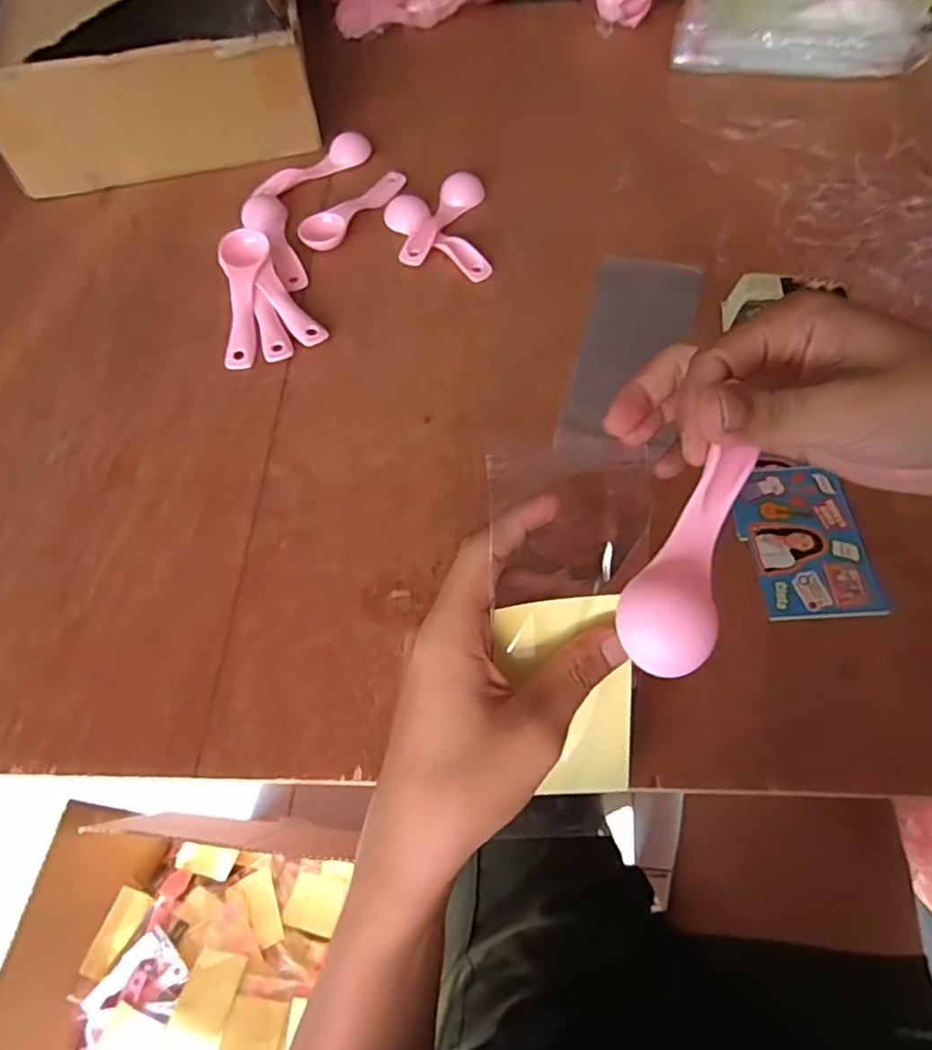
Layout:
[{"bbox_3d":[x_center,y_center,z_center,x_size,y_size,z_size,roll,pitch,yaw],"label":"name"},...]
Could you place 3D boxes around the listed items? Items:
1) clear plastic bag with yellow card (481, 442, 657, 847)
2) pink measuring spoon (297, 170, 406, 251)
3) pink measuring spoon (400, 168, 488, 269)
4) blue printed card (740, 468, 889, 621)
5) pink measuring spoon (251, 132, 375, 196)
[{"bbox_3d":[0.045,0.054,0.262,0.074,0.018,0.170,-5,101,-16],"label":"clear plastic bag with yellow card"},{"bbox_3d":[-0.085,-0.252,0.496,0.026,0.014,0.109,33,66,22],"label":"pink measuring spoon"},{"bbox_3d":[-0.018,-0.239,0.488,0.032,0.011,0.108,20,62,16],"label":"pink measuring spoon"},{"bbox_3d":[0.185,0.008,0.342,0.059,0.006,0.088,-3,58,2],"label":"blue printed card"},{"bbox_3d":[-0.131,-0.307,0.538,0.108,0.011,0.033,-33,62,-15],"label":"pink measuring spoon"}]

